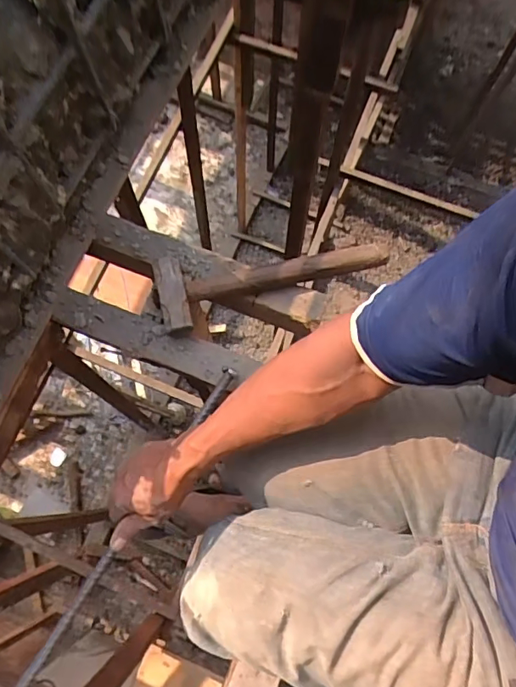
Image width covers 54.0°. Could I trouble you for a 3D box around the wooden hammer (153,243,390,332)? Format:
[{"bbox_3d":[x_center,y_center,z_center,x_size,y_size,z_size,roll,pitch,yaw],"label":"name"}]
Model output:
[{"bbox_3d":[0.021,-0.097,0.667,0.305,0.036,0.090,-16,74,-5],"label":"wooden hammer"}]

